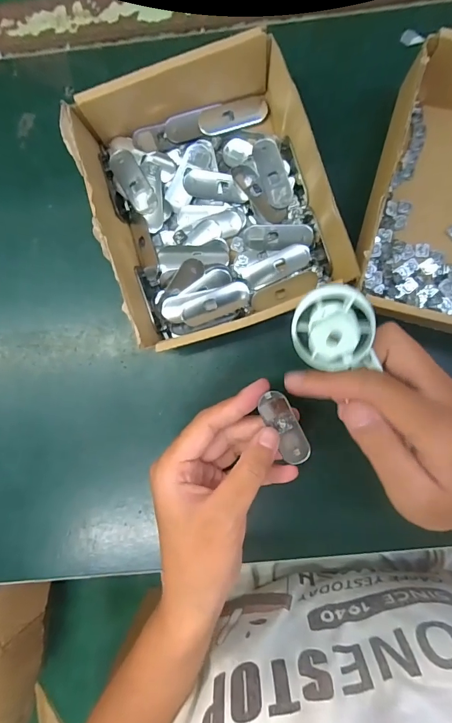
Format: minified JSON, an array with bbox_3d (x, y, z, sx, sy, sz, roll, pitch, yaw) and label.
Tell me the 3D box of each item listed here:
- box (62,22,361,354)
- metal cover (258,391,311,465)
[{"bbox_3d":[-0.006,-0.108,0.264,0.153,0.052,0.176,-18,91,3],"label":"box"},{"bbox_3d":[0.037,0.041,0.240,0.018,0.005,0.049,-26,102,3],"label":"metal cover"}]

